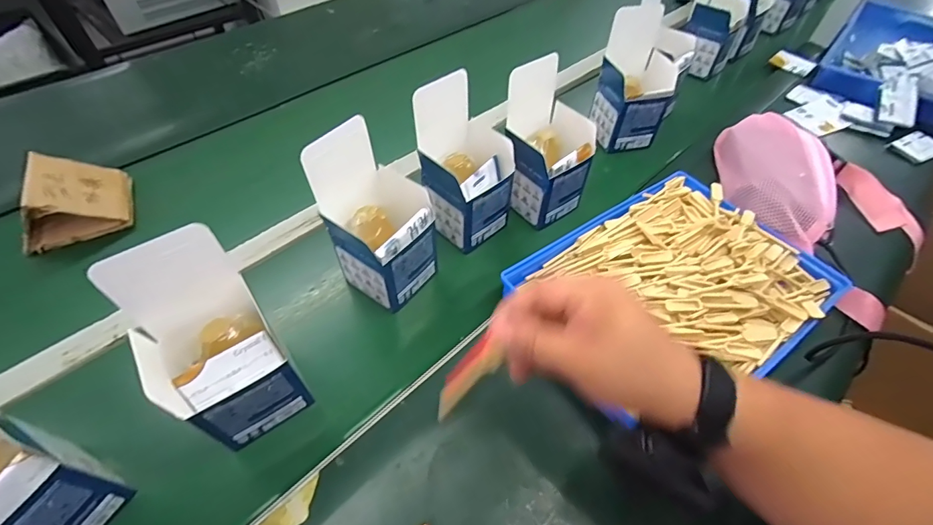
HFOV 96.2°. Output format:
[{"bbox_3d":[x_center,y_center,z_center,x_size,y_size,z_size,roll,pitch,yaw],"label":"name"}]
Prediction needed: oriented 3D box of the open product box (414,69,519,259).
[{"bbox_3d":[-0.006,-0.111,0.499,0.111,0.166,0.102,-32,59,-24],"label":"open product box"}]

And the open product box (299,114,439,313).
[{"bbox_3d":[-0.092,-0.038,0.454,0.097,0.193,0.098,27,56,19],"label":"open product box"}]

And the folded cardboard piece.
[{"bbox_3d":[-0.503,-0.084,0.529,0.110,0.070,0.106,-18,54,-15],"label":"folded cardboard piece"}]

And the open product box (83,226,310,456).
[{"bbox_3d":[-0.205,0.071,0.347,0.090,0.167,0.093,-31,58,-23],"label":"open product box"}]

